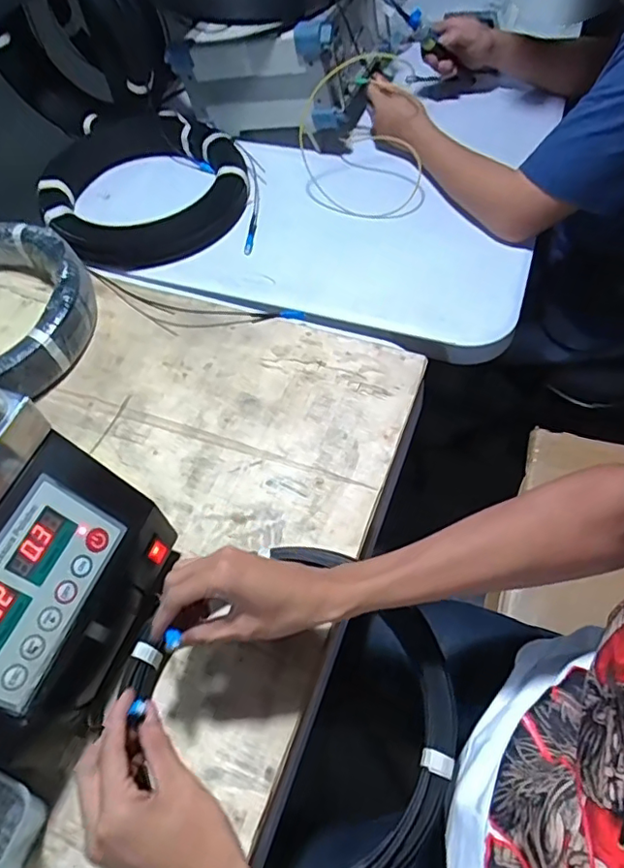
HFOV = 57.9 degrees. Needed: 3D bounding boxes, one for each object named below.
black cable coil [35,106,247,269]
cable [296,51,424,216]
[{"bbox_3d":[-0.281,-0.423,0.940,0.324,0.072,0.323,-2,57,3],"label":"black cable coil"},{"bbox_3d":[0.077,-0.478,0.898,0.194,0.143,0.250,-3,57,2],"label":"cable"}]

